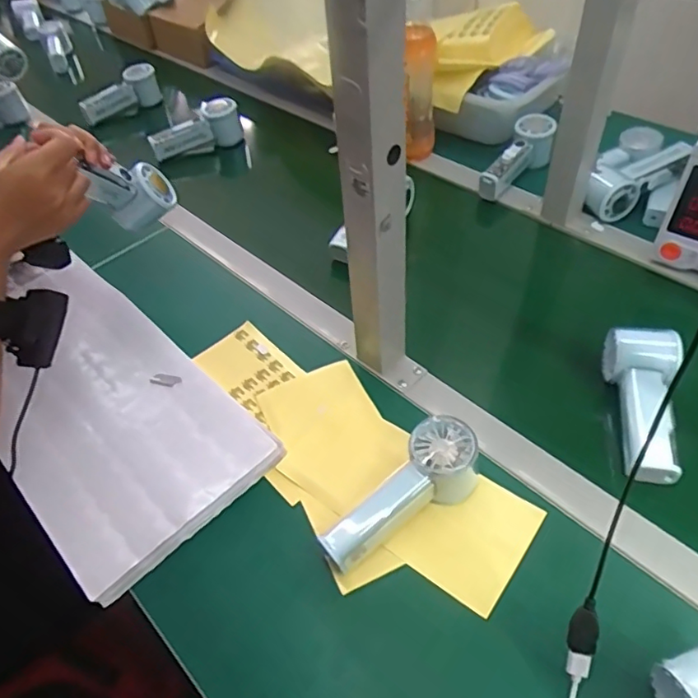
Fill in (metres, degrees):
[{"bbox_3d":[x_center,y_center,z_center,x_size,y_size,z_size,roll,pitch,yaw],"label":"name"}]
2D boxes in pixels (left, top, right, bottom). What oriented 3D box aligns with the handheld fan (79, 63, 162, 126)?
[{"bbox_3d":[-0.423,-0.469,1.040,0.152,0.065,0.063,-31,53,-22],"label":"handheld fan"}]

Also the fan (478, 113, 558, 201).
[{"bbox_3d":[0.245,-0.275,0.803,0.054,0.053,0.165,26,54,24],"label":"fan"}]

